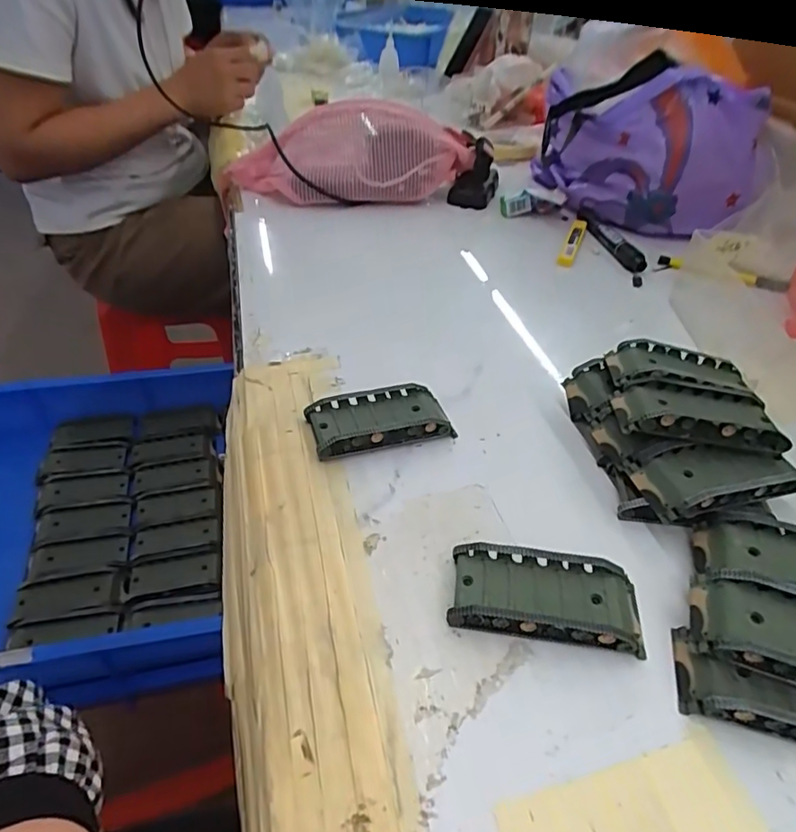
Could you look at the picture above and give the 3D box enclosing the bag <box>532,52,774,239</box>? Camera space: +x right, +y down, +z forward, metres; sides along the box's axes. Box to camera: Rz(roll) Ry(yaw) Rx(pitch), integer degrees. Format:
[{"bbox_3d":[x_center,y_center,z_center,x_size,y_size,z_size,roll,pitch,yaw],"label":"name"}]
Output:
[{"bbox_3d":[0.271,-0.299,0.618,0.251,0.156,0.080,28,49,26],"label":"bag"}]

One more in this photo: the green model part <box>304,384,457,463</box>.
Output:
[{"bbox_3d":[-0.012,0.003,0.383,0.095,0.021,0.042,-10,44,-15],"label":"green model part"}]

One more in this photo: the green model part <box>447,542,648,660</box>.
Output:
[{"bbox_3d":[0.077,0.094,0.289,0.096,0.019,0.044,8,43,7],"label":"green model part"}]

